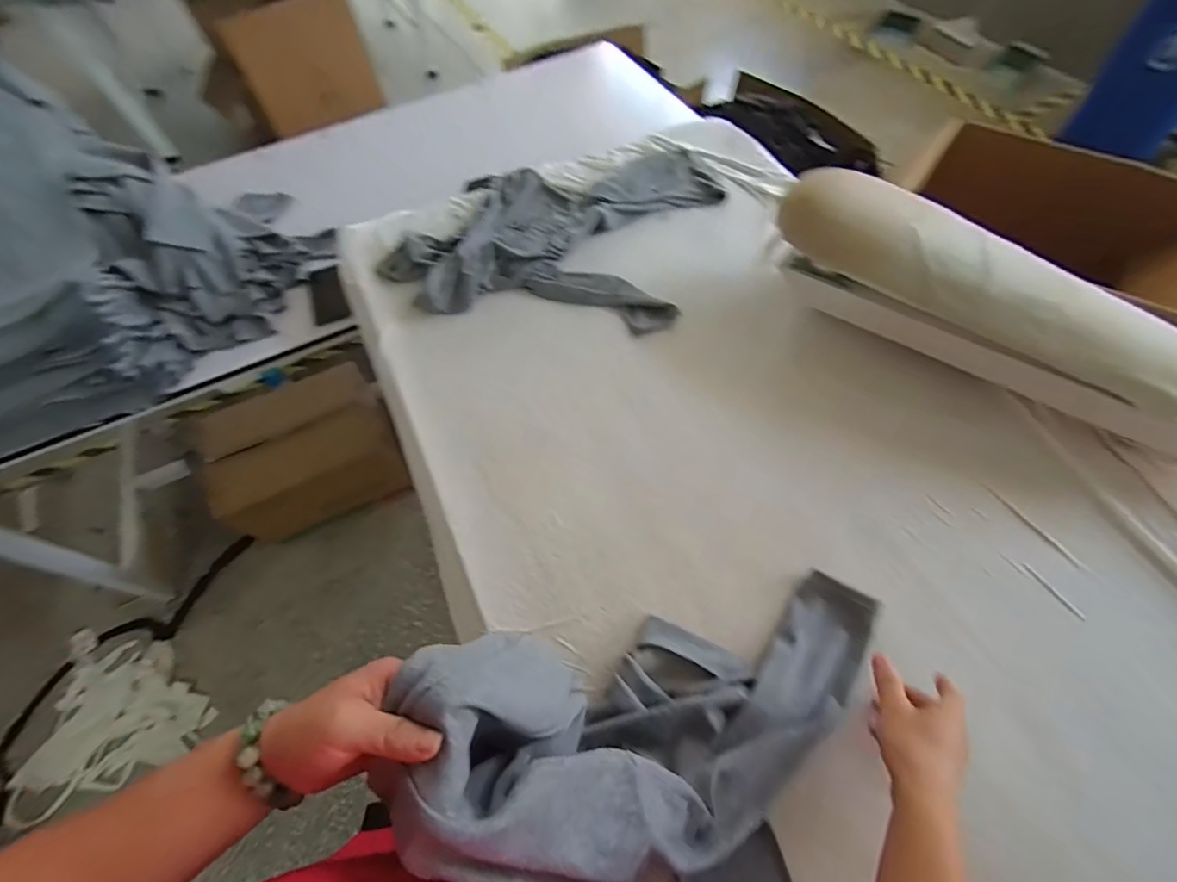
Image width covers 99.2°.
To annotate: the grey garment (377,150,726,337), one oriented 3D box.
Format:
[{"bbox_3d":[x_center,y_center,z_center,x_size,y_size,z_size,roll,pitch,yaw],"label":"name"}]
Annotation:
[{"bbox_3d":[-0.052,-0.431,0.960,0.529,0.063,0.558,-1,60,2],"label":"grey garment"}]

